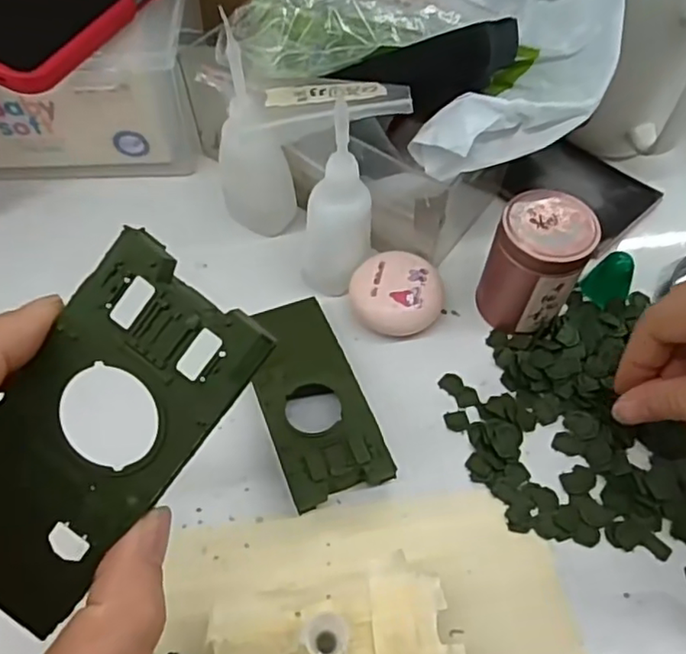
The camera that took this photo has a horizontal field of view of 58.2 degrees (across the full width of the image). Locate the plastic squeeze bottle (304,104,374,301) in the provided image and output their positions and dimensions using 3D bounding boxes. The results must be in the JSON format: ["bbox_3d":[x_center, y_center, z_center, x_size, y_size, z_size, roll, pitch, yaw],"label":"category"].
[{"bbox_3d":[-0.002,-0.061,0.301,0.030,0.099,0.040,6,56,4],"label":"plastic squeeze bottle"}]

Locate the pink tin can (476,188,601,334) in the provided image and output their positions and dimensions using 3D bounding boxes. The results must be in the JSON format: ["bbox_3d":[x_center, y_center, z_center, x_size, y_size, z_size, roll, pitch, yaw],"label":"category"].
[{"bbox_3d":[0.096,-0.031,0.311,0.043,0.064,0.042,0,56,0],"label":"pink tin can"}]

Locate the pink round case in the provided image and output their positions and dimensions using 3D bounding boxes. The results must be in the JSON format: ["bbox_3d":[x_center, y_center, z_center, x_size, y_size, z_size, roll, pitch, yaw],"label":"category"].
[{"bbox_3d":[0.029,-0.016,0.326,0.047,0.023,0.045,0,56,0],"label":"pink round case"}]

